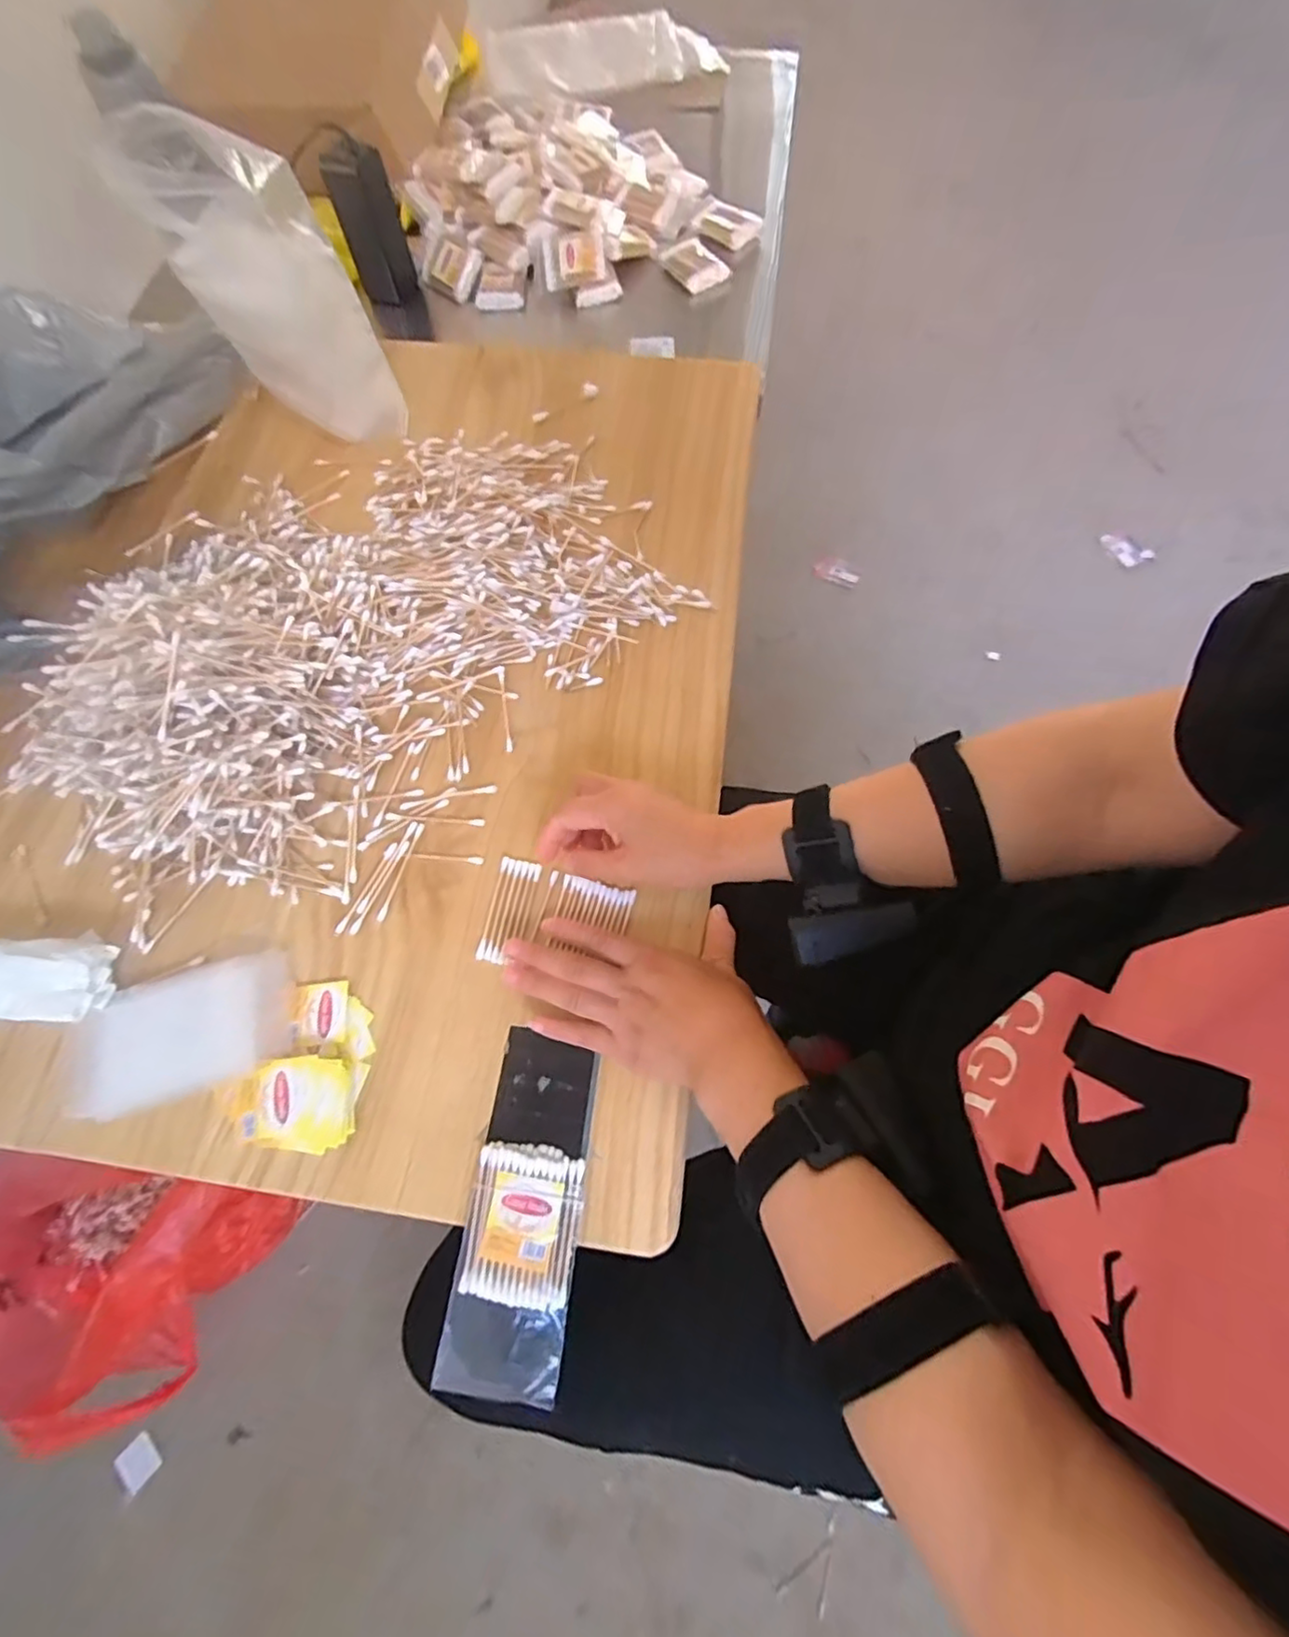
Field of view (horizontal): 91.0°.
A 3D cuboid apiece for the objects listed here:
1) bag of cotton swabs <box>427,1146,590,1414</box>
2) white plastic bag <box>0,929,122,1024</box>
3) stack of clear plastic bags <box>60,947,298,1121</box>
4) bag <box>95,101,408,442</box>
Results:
[{"bbox_3d":[-0.072,0.245,0.348,0.064,0.010,0.114,6,69,4],"label":"bag of cotton swabs"},{"bbox_3d":[-0.425,0.097,0.399,0.164,0.020,0.055,1,69,2],"label":"white plastic bag"},{"bbox_3d":[-0.292,0.135,0.400,0.130,0.014,0.079,-16,69,-5],"label":"stack of clear plastic bags"},{"bbox_3d":[-0.310,-0.430,0.526,0.142,0.208,0.078,13,69,5],"label":"bag"}]

